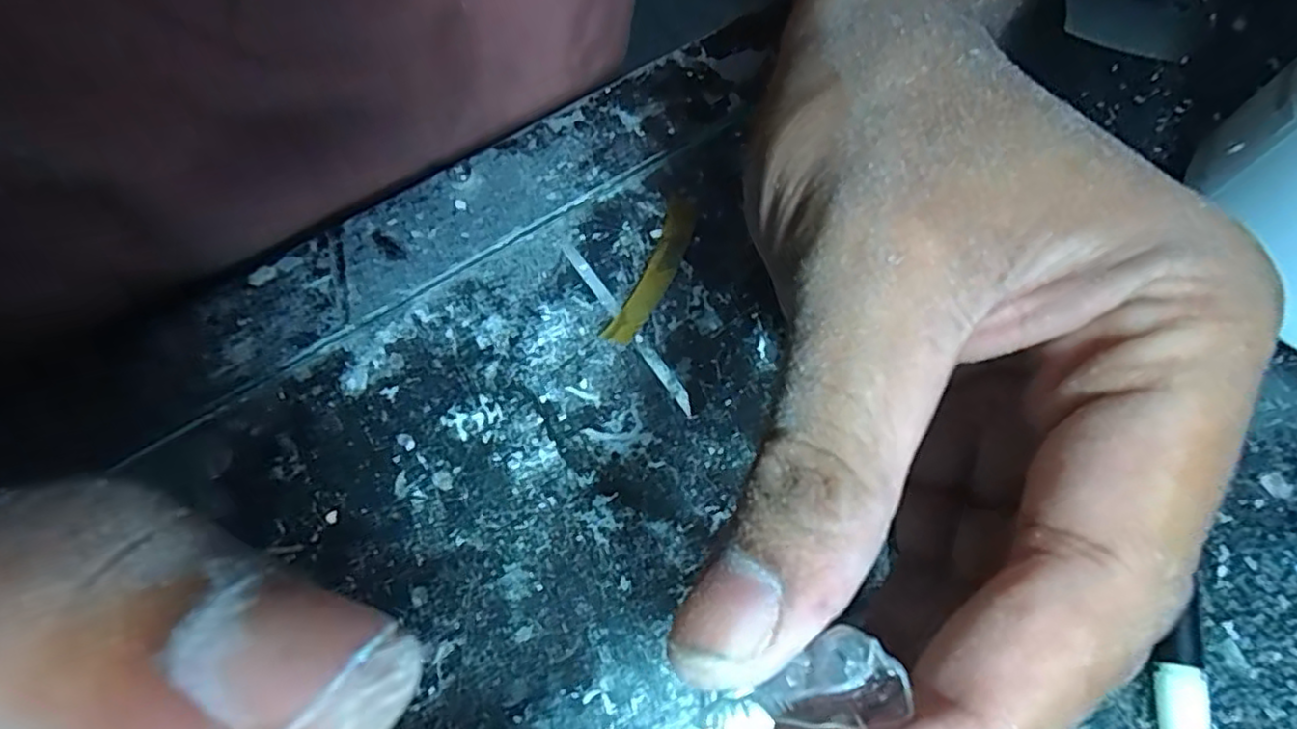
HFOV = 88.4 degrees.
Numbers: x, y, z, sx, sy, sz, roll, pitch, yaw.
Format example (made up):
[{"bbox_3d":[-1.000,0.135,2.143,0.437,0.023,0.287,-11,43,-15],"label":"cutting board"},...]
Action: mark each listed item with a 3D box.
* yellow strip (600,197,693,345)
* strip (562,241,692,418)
[{"bbox_3d":[0.002,-0.027,0.186,0.010,0.004,0.050,22,69,8],"label":"yellow strip"},{"bbox_3d":[-0.006,-0.011,0.181,0.004,0.004,0.060,-33,71,-14],"label":"strip"}]

